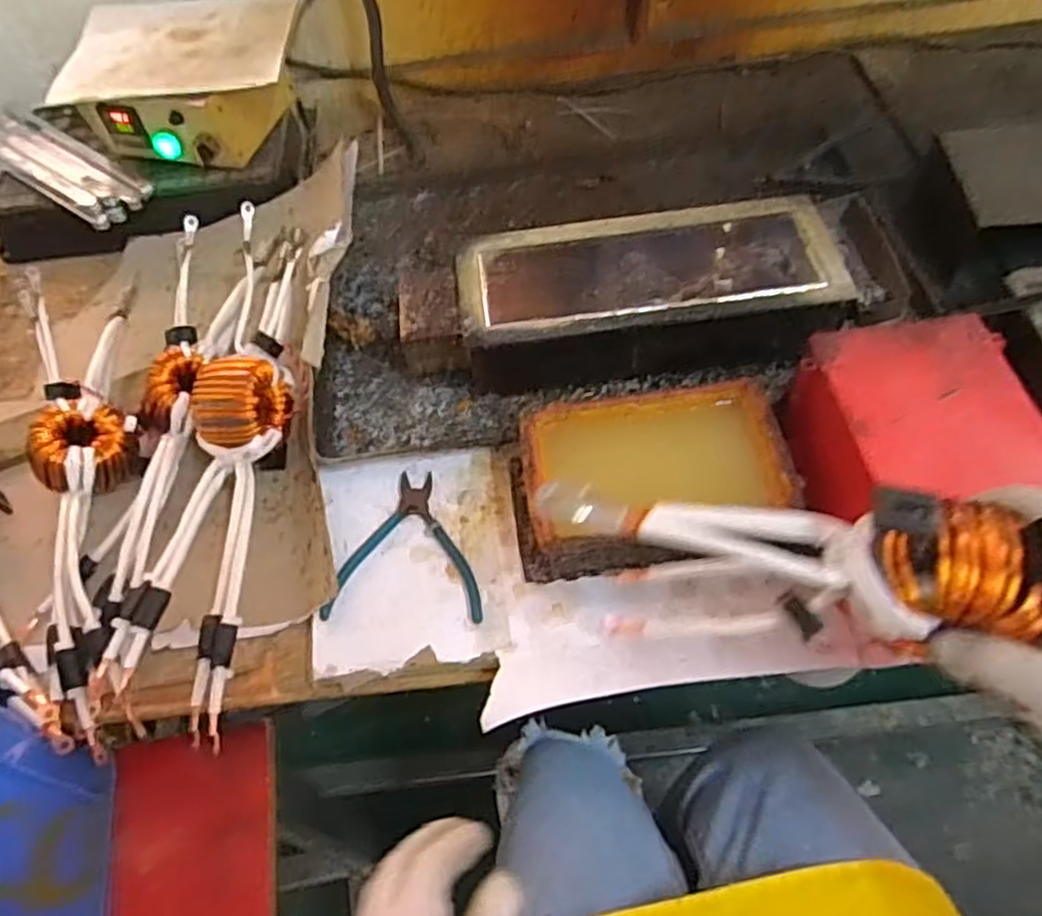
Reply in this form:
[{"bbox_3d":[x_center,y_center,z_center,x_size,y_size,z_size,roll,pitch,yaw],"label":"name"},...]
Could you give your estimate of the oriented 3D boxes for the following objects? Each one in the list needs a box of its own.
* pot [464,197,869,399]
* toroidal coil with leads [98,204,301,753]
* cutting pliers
[{"bbox_3d":[0.120,-0.150,0.699,0.347,0.090,0.154,-8,57,-1],"label":"pot"},{"bbox_3d":[-0.261,-0.003,0.634,0.104,0.083,0.447,-1,57,4],"label":"toroidal coil with leads"},{"bbox_3d":[-0.092,0.070,0.618,0.124,0.010,0.132,-1,57,4],"label":"cutting pliers"}]

